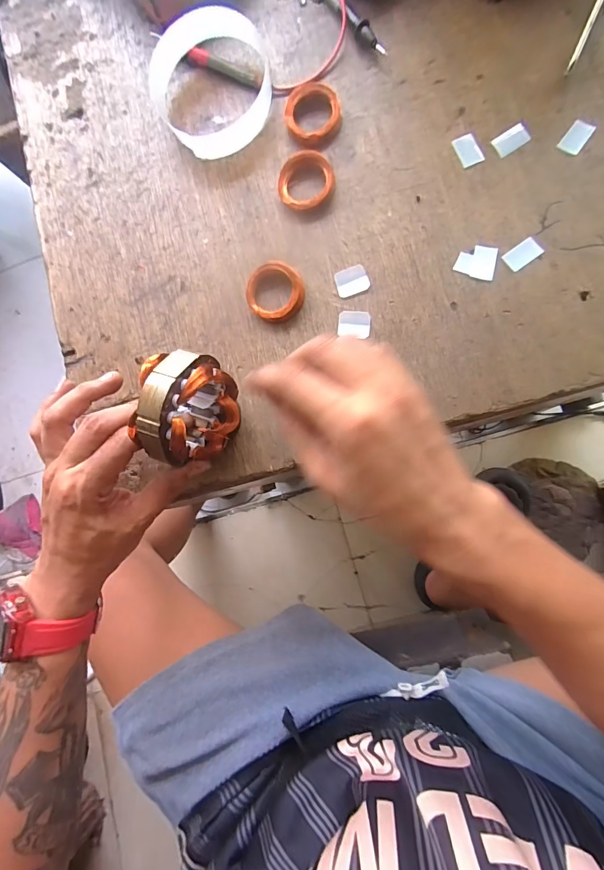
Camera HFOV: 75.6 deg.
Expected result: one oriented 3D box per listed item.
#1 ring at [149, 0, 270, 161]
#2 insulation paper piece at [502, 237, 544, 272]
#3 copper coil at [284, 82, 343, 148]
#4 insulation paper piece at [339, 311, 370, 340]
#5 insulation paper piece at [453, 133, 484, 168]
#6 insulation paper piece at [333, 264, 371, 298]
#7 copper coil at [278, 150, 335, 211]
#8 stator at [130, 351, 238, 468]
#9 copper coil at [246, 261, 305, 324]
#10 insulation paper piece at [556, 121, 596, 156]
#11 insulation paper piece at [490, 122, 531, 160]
[{"bbox_3d":[-0.070,-0.294,0.319,0.104,0.028,0.109,-1,85,9],"label":"ring"},{"bbox_3d":[0.161,-0.132,0.283,0.025,0.004,0.016,-35,80,6],"label":"insulation paper piece"},{"bbox_3d":[0.009,-0.253,0.308,0.043,0.015,0.043,-1,85,9],"label":"copper coil"},{"bbox_3d":[0.040,-0.085,0.298,0.024,0.004,0.020,4,94,11],"label":"insulation paper piece"},{"bbox_3d":[0.126,-0.217,0.295,0.016,0.004,0.026,-20,82,6],"label":"insulation paper piece"},{"bbox_3d":[0.039,-0.120,0.301,0.024,0.004,0.022,-17,83,7],"label":"insulation paper piece"},{"bbox_3d":[0.004,-0.202,0.308,0.044,0.010,0.043,-1,85,9],"label":"copper coil"},{"bbox_3d":[-0.073,-0.017,0.257,0.044,0.066,0.068,5,86,9],"label":"stator"},{"bbox_3d":[-0.021,-0.113,0.305,0.044,0.014,0.045,-1,85,9],"label":"copper coil"},{"bbox_3d":[0.200,-0.217,0.283,0.015,0.004,0.024,36,91,10],"label":"insulation paper piece"},{"bbox_3d":[0.157,-0.222,0.291,0.025,0.004,0.017,-29,82,5],"label":"insulation paper piece"}]

